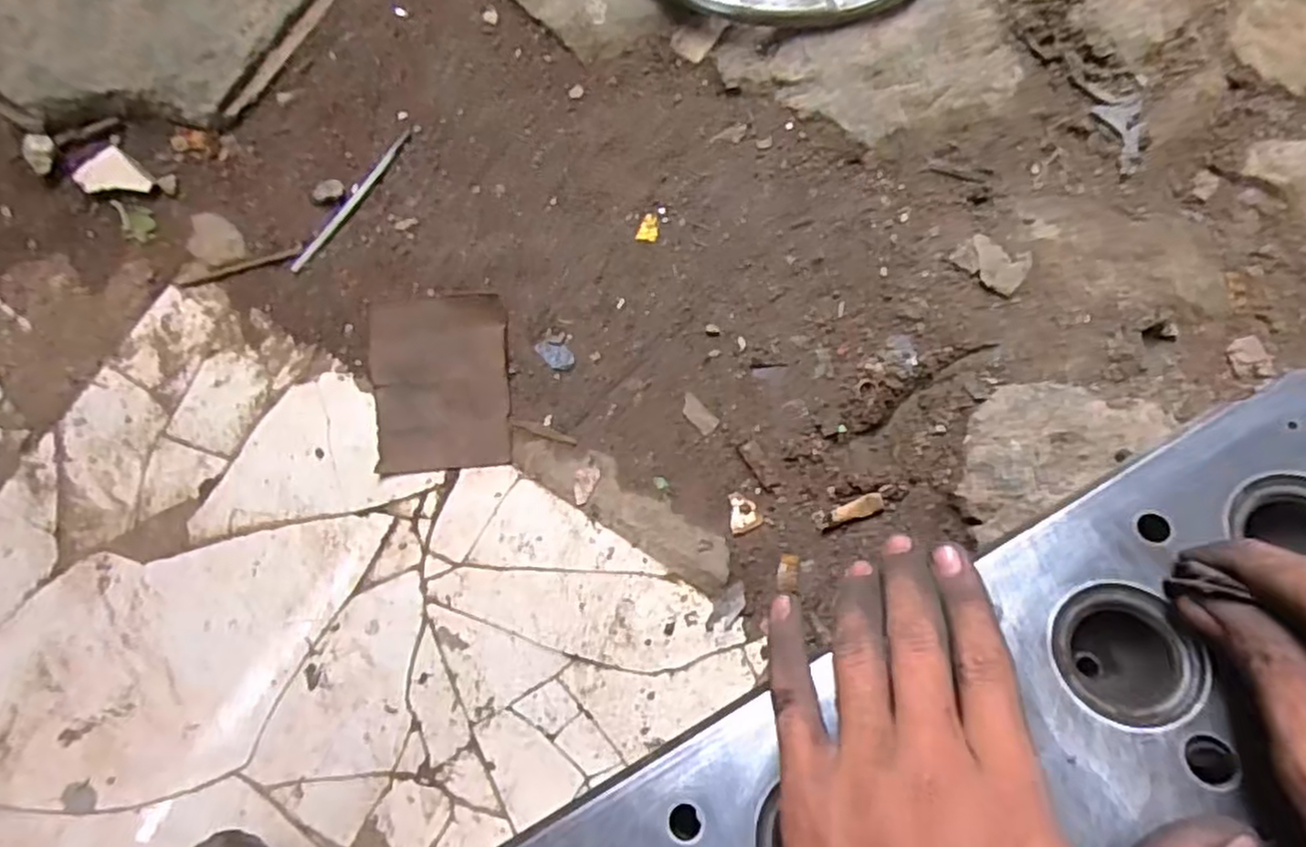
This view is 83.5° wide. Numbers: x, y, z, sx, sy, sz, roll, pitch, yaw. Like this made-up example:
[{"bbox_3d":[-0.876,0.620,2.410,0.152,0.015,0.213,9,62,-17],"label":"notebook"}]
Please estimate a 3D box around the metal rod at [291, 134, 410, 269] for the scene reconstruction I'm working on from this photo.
[{"bbox_3d":[-0.179,-0.133,0.435,0.007,0.006,0.106,33,81,6],"label":"metal rod"}]

